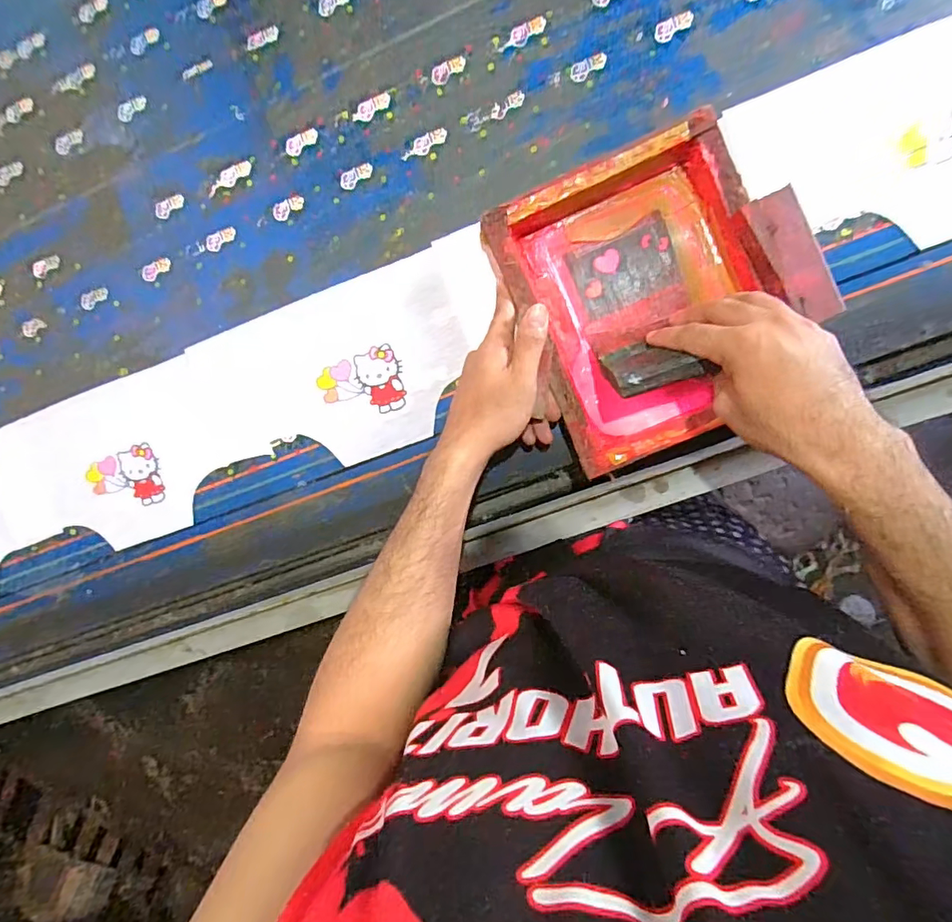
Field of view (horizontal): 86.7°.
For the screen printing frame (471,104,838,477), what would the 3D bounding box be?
[{"bbox_3d":[0.157,-0.138,0.432,0.221,0.057,0.249,-23,91,9],"label":"screen printing frame"}]

